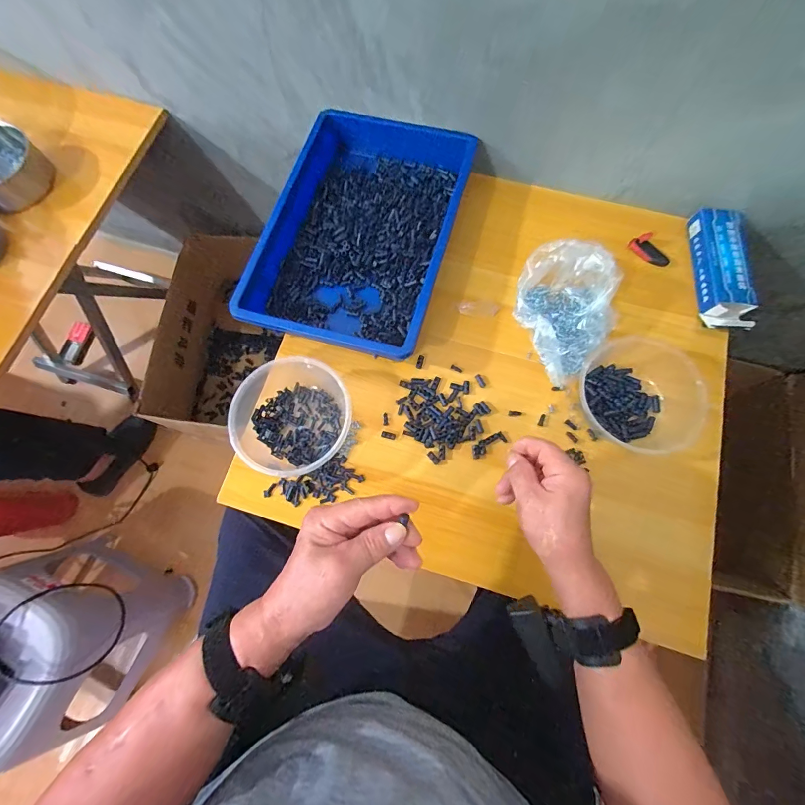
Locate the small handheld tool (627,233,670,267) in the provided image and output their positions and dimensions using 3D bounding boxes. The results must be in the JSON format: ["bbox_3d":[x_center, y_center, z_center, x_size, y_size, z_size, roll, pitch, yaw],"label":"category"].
[{"bbox_3d":[0.363,-0.223,0.548,0.059,0.022,0.033,43,80,10],"label":"small handheld tool"}]

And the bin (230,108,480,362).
[{"bbox_3d":[-0.061,-0.238,0.531,0.248,0.059,0.341,16,77,4],"label":"bin"}]

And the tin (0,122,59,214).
[{"bbox_3d":[-0.644,-0.374,0.604,0.107,0.052,0.129,37,79,9],"label":"tin"}]

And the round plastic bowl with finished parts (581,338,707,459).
[{"bbox_3d":[0.294,-0.006,0.471,0.118,0.058,0.150,-36,78,-8],"label":"round plastic bowl with finished parts"}]

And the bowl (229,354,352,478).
[{"bbox_3d":[-0.134,0.016,0.469,0.145,0.057,0.146,0,76,0],"label":"bowl"}]

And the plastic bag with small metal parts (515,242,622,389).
[{"bbox_3d":[0.220,-0.125,0.496,0.116,0.078,0.173,-20,77,-5],"label":"plastic bag with small metal parts"}]

